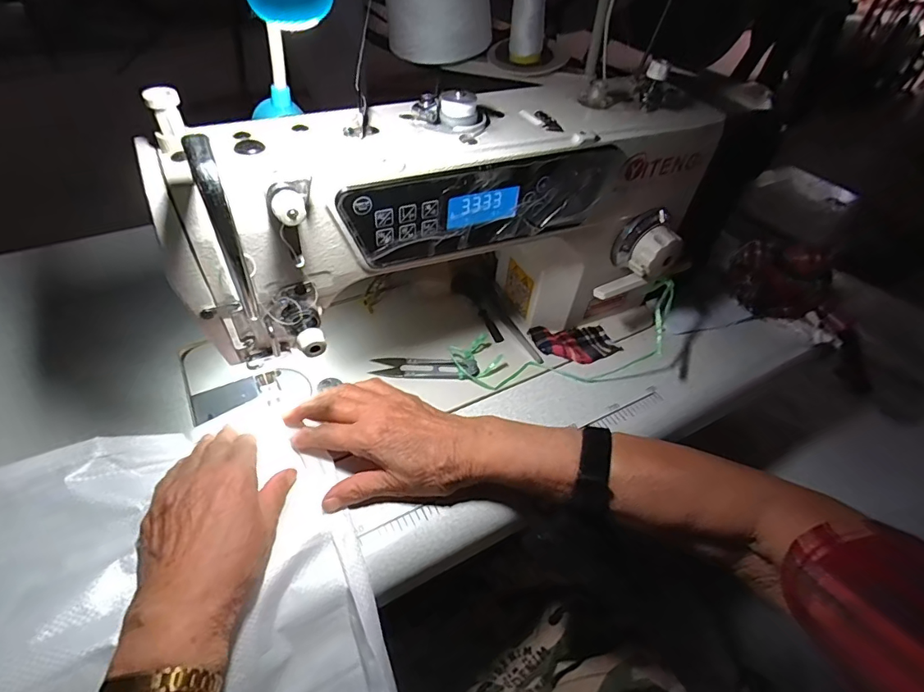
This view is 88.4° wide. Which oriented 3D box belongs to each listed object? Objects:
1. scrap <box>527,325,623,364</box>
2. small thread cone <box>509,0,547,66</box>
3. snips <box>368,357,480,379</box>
[{"bbox_3d":[0.118,-0.004,0.495,0.086,0.011,0.048,-6,48,-11],"label":"scrap"},{"bbox_3d":[0.096,-0.474,0.655,0.050,0.182,0.041,9,47,3],"label":"small thread cone"},{"bbox_3d":[-0.035,0.020,0.460,0.102,0.013,0.024,4,47,-2],"label":"snips"}]

